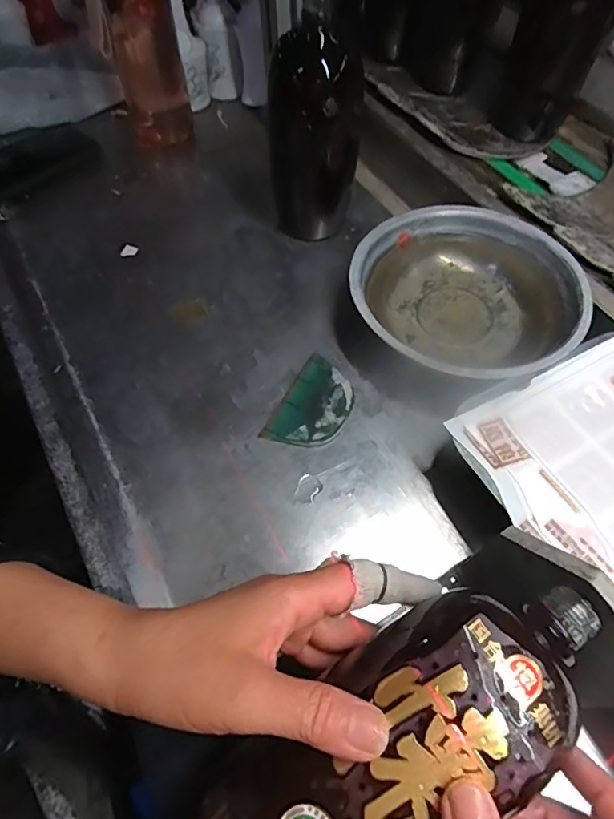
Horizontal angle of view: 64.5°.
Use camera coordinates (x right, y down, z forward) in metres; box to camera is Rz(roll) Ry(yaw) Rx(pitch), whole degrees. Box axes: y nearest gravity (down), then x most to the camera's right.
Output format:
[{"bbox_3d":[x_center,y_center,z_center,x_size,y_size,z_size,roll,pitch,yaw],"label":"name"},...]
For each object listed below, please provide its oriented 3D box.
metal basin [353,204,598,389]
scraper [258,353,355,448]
[{"bbox_3d":[0.144,-0.104,0.454,0.200,0.057,0.200,-1,60,2],"label":"metal basin"},{"bbox_3d":[0.008,-0.004,0.422,0.057,0.008,0.092,24,63,19],"label":"scraper"}]

